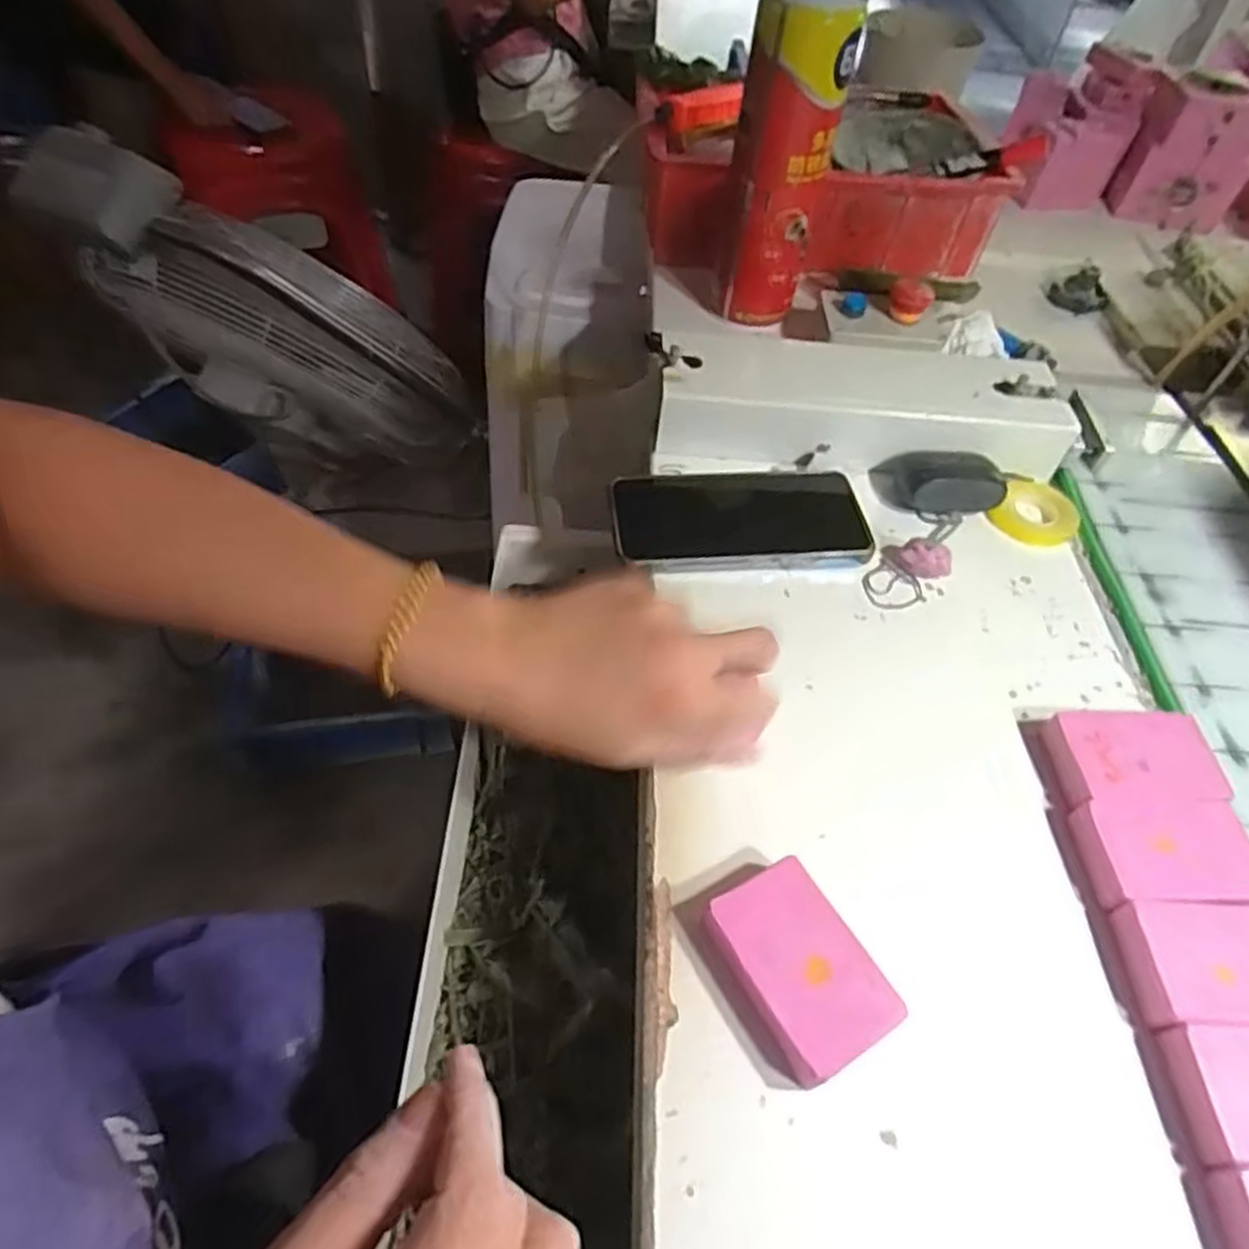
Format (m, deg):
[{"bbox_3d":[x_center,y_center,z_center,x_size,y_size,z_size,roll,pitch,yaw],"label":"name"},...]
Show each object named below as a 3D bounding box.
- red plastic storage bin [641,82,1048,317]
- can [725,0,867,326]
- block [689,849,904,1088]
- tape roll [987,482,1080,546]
[{"bbox_3d":[0.159,-0.348,0.634,0.280,0.105,0.176,-10,54,-14],"label":"red plastic storage bin"},{"bbox_3d":[0.105,-0.315,0.515,0.060,0.206,0.067,10,51,2],"label":"can"},{"bbox_3d":[0.065,0.130,0.294,0.048,0.022,0.070,-24,58,-23],"label":"block"},{"bbox_3d":[0.254,-0.068,0.476,0.046,0.010,0.054,34,56,20],"label":"tape roll"}]

